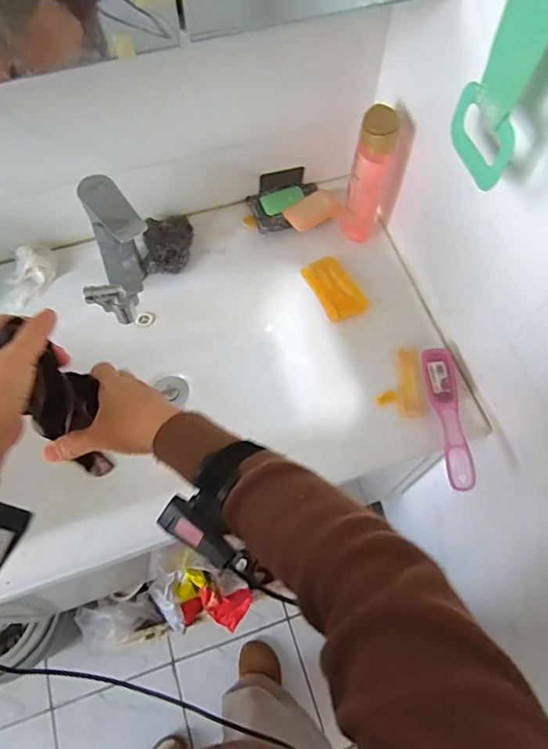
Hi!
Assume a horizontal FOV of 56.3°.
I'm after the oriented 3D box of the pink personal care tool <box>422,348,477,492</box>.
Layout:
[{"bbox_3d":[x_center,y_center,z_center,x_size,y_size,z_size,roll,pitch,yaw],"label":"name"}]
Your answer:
[{"bbox_3d":[0.229,0.053,0.667,0.041,0.028,0.192,-2,68,1],"label":"pink personal care tool"}]

